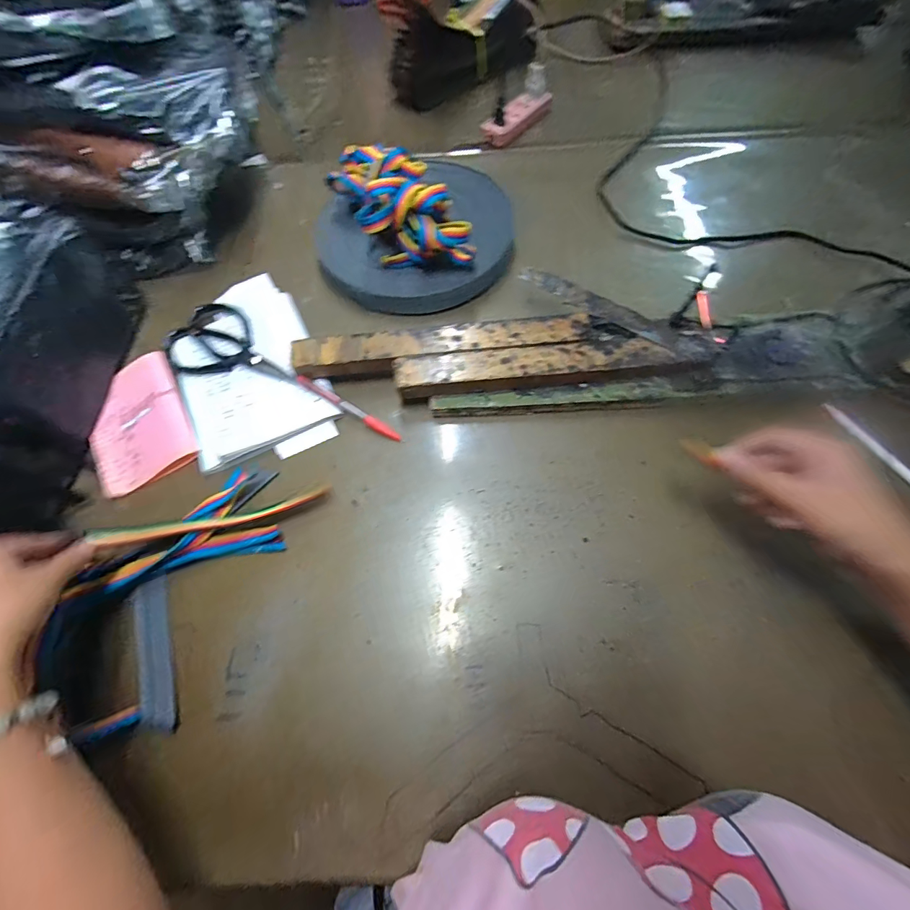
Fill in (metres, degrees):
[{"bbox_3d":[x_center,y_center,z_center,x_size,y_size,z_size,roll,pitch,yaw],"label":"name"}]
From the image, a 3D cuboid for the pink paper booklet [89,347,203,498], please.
[{"bbox_3d":[-0.351,-0.041,0.454,0.099,0.019,0.166,-29,67,-11],"label":"pink paper booklet"}]

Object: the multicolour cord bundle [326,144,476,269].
[{"bbox_3d":[-0.076,-0.299,0.501,0.096,0.081,0.216,-33,71,-13],"label":"multicolour cord bundle"}]

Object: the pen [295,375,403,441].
[{"bbox_3d":[-0.115,-0.052,0.449,0.138,0.012,0.014,30,70,15],"label":"pen"}]

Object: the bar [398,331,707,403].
[{"bbox_3d":[0.097,-0.096,0.447,0.315,0.034,0.052,-6,65,0],"label":"bar"}]

